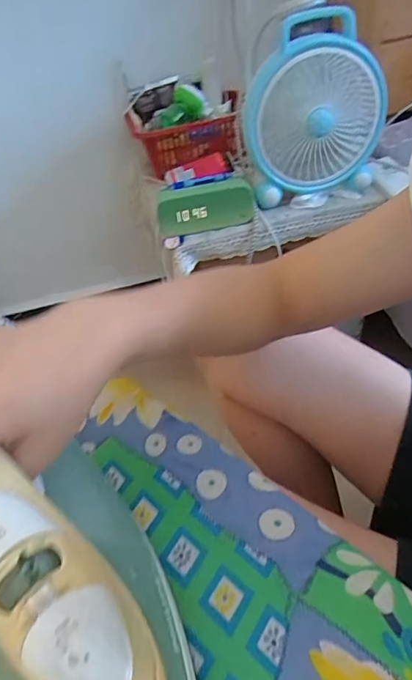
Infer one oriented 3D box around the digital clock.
[{"bbox_3d":[-0.003,-0.216,0.731,0.151,0.065,0.047,-13,42,-5],"label":"digital clock"}]

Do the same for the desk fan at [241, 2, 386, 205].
[{"bbox_3d":[0.164,-0.338,0.680,0.197,0.242,0.082,-22,43,-15],"label":"desk fan"}]

